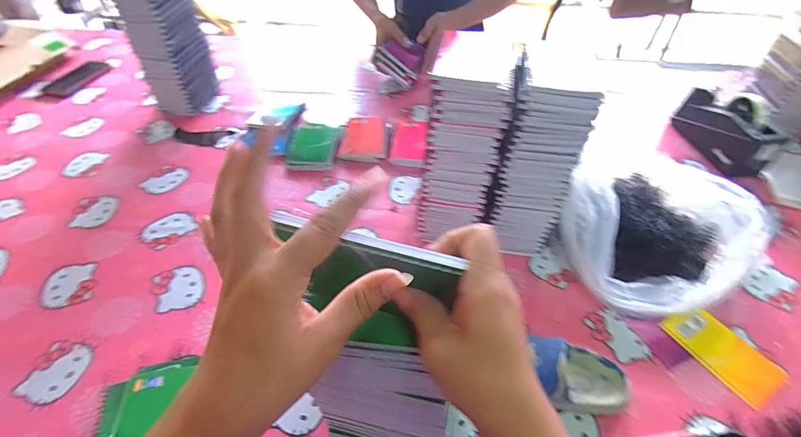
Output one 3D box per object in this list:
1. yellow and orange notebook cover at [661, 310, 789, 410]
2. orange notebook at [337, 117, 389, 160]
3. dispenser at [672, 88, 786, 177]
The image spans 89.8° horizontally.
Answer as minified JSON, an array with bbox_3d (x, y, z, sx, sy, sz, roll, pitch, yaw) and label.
[{"bbox_3d":[0.428,0.174,0.533,0.080,0.006,0.128,-21,51,-19],"label":"yellow and orange notebook cover"},{"bbox_3d":[-0.073,-0.172,0.844,0.092,0.016,0.129,3,47,2],"label":"orange notebook"},{"bbox_3d":[0.648,-0.184,0.801,0.094,0.097,0.201,-3,47,-3],"label":"dispenser"}]

